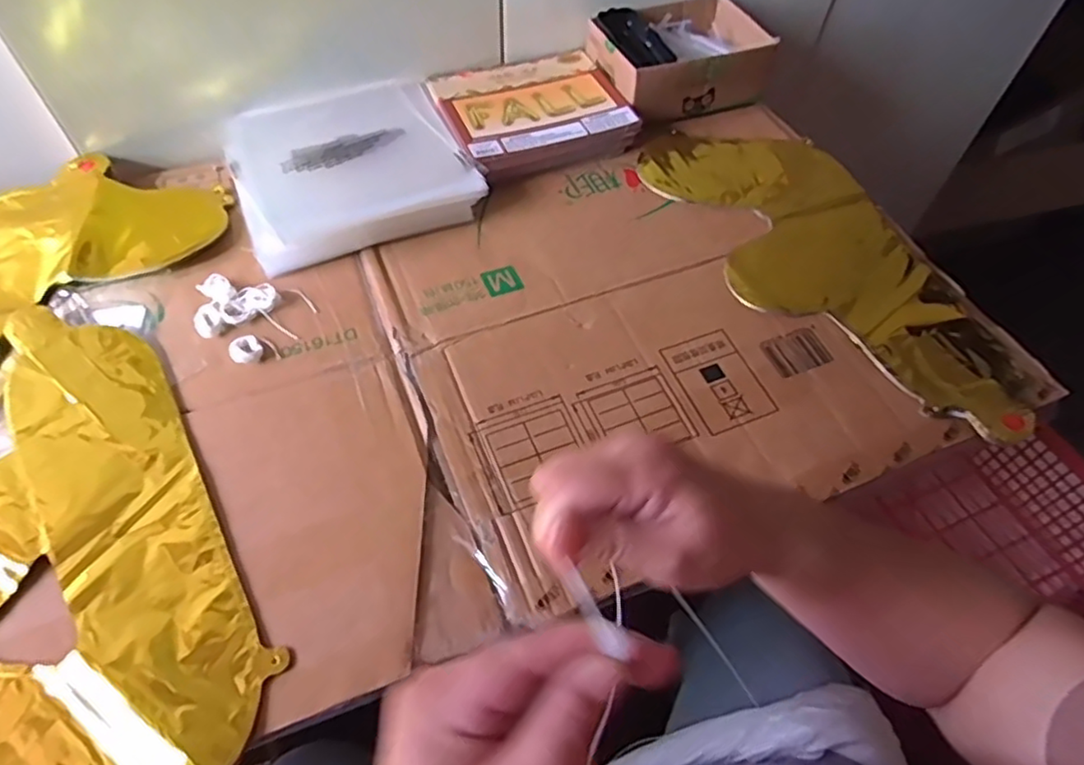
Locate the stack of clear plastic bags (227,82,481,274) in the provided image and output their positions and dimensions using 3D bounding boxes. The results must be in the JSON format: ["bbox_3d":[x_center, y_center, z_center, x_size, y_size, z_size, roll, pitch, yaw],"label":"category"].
[{"bbox_3d":[-0.194,-0.220,0.657,0.218,0.031,0.209,-19,59,-15],"label":"stack of clear plastic bags"}]

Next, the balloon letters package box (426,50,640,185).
[{"bbox_3d":[-0.012,-0.299,0.718,0.199,0.034,0.184,-20,59,-15],"label":"balloon letters package box"}]

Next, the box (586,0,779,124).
[{"bbox_3d":[0.156,-0.381,0.755,0.184,0.071,0.138,-15,58,-12],"label":"box"}]

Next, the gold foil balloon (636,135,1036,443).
[{"bbox_3d":[0.273,-0.119,0.621,0.199,0.012,0.421,-20,59,-15],"label":"gold foil balloon"}]

